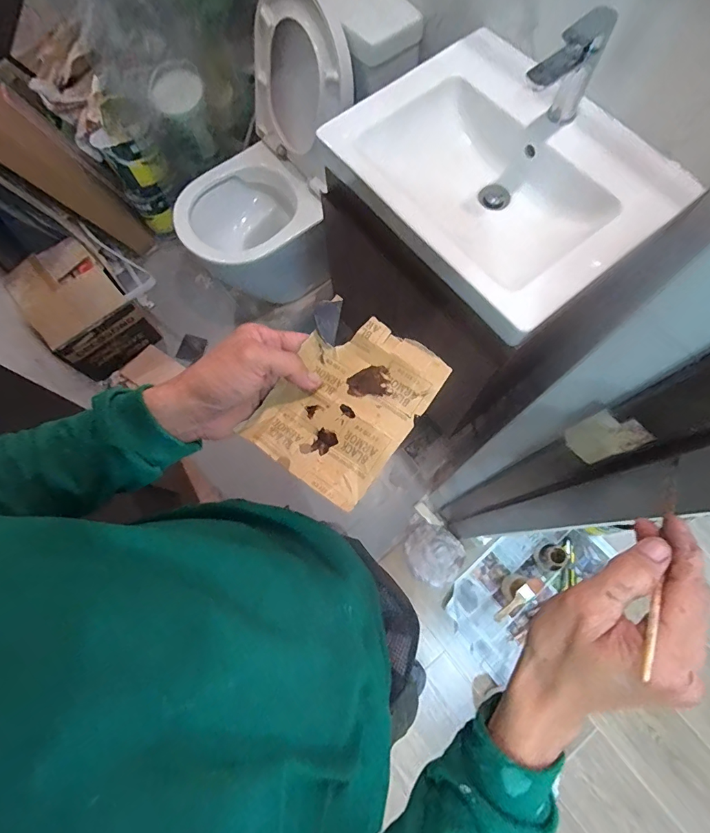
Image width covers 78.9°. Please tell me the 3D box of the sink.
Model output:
[{"bbox_3d":[0.263,-0.437,0.807,0.414,0.131,0.538,-36,76,-9],"label":"sink"}]

